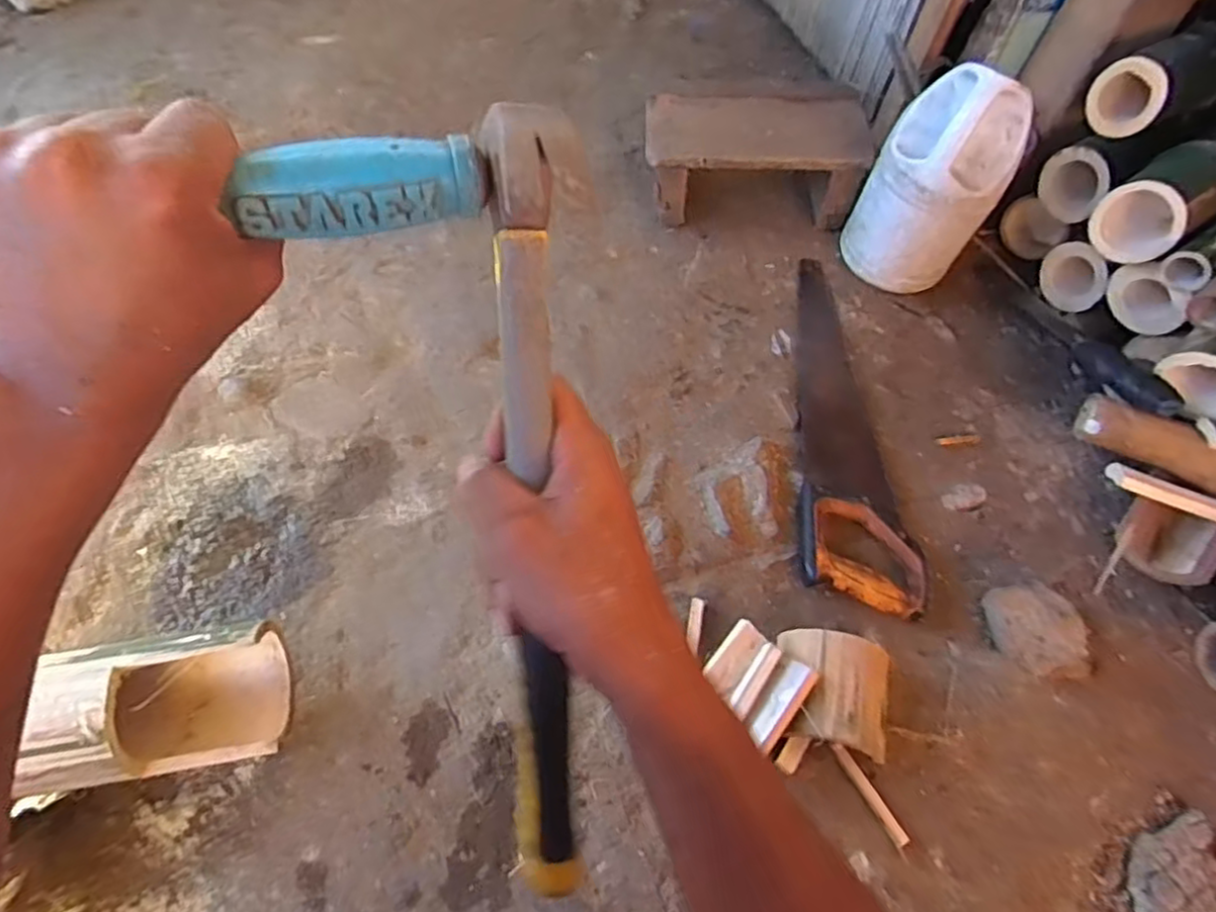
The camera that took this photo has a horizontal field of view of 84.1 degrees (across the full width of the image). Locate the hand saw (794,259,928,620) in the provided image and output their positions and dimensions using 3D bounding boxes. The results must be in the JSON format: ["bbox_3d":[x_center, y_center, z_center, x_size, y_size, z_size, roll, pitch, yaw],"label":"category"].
[{"bbox_3d":[0.294,-0.056,0.834,0.128,0.029,0.508,8,57,0],"label":"hand saw"}]

